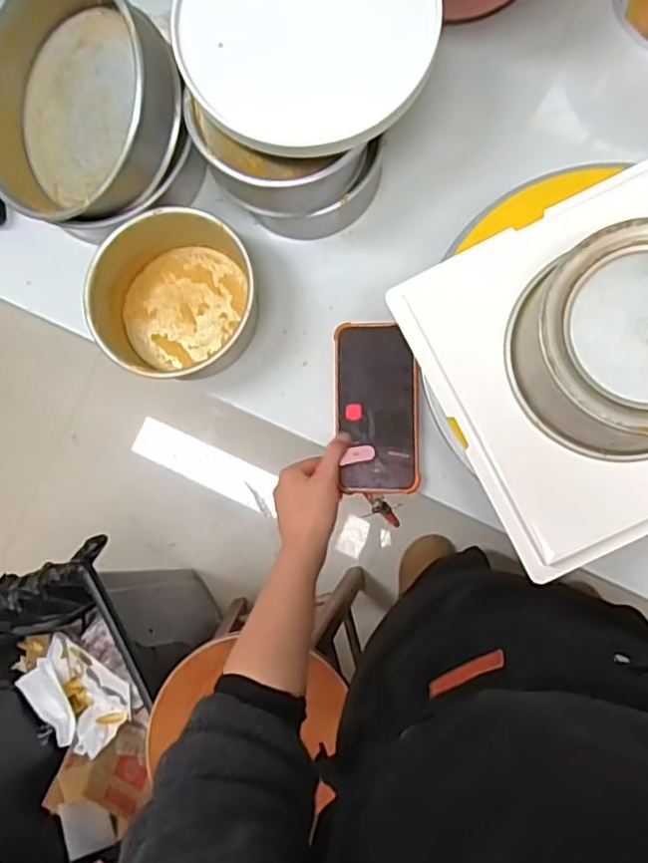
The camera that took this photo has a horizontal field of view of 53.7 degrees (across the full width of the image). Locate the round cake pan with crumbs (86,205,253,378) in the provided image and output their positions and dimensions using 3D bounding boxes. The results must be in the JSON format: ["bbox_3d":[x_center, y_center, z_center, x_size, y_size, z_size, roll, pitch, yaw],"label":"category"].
[{"bbox_3d":[-0.149,-0.135,0.631,0.145,0.068,0.156,-1,83,7],"label":"round cake pan with crumbs"}]

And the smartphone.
[{"bbox_3d":[0.053,-0.023,0.621,0.077,0.014,0.164,-6,85,6],"label":"smartphone"}]

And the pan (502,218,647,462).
[{"bbox_3d":[0.211,-0.060,0.448,0.143,0.084,0.134,-1,83,7],"label":"pan"}]

